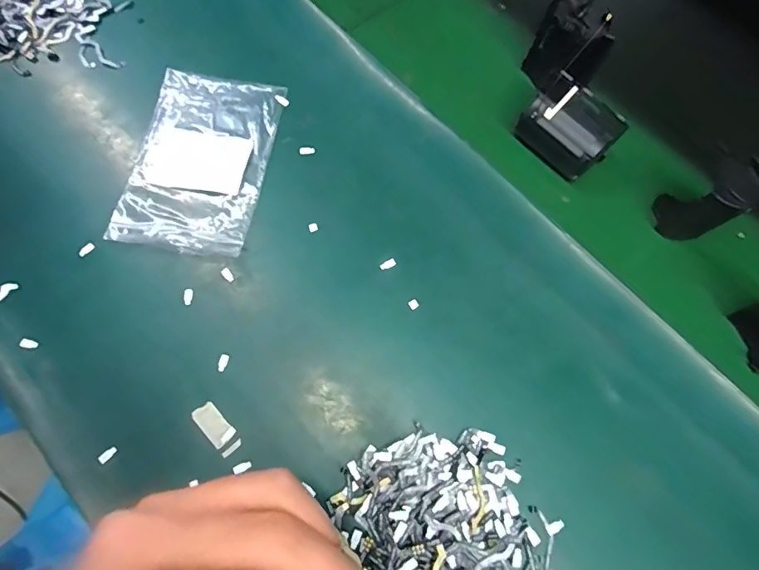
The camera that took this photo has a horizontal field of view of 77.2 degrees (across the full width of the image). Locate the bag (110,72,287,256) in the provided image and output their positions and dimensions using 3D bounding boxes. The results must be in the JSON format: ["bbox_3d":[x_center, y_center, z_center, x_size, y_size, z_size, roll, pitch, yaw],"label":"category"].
[{"bbox_3d":[-0.136,-0.097,0.365,0.097,0.008,0.151,8,71,2],"label":"bag"}]

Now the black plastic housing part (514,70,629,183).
[{"bbox_3d":[0.144,-0.119,0.367,0.048,0.048,0.068,-40,76,-13],"label":"black plastic housing part"}]

